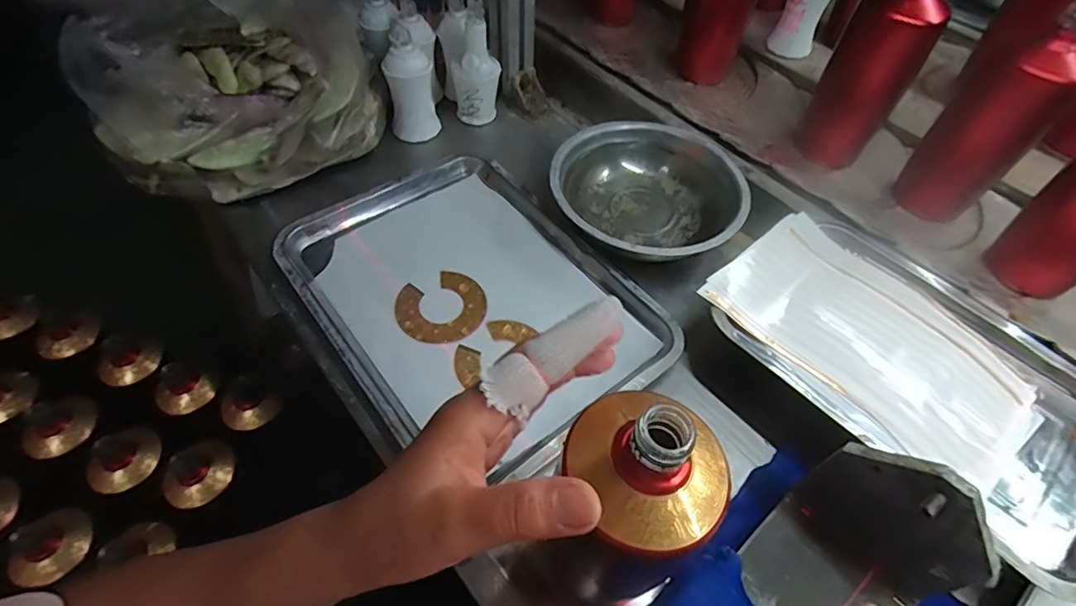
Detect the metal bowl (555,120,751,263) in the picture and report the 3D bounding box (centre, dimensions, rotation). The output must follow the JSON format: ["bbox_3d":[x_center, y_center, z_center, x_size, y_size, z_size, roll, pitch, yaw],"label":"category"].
[{"bbox_3d":[0.115,-0.115,0.574,0.190,0.070,0.195,0,60,1],"label":"metal bowl"}]

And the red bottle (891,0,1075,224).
[{"bbox_3d":[0.430,-0.166,0.512,0.074,0.182,0.073,10,61,6],"label":"red bottle"}]

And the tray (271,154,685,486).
[{"bbox_3d":[-0.065,-0.009,0.507,0.249,0.050,0.340,-34,65,-17],"label":"tray"}]

